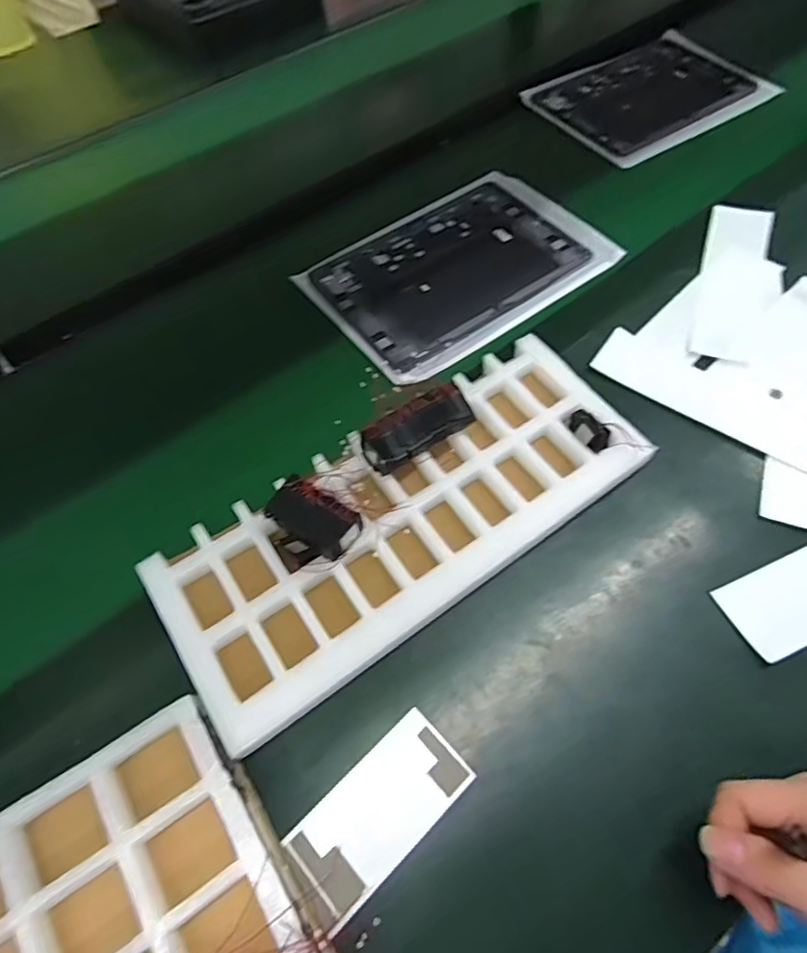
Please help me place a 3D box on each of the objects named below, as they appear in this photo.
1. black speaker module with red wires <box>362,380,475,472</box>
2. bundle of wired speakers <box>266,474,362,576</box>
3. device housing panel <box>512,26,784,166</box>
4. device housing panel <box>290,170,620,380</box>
[{"bbox_3d":[0.011,-0.038,0.451,0.088,0.022,0.036,-29,61,-14],"label":"black speaker module with red wires"},{"bbox_3d":[-0.066,0.038,0.420,0.063,0.036,0.054,19,61,15],"label":"bundle of wired speakers"},{"bbox_3d":[0.324,-0.512,0.773,0.291,0.021,0.224,-29,61,-13],"label":"device housing panel"},{"bbox_3d":[0.057,-0.223,0.609,0.290,0.012,0.208,-35,63,-15],"label":"device housing panel"}]

